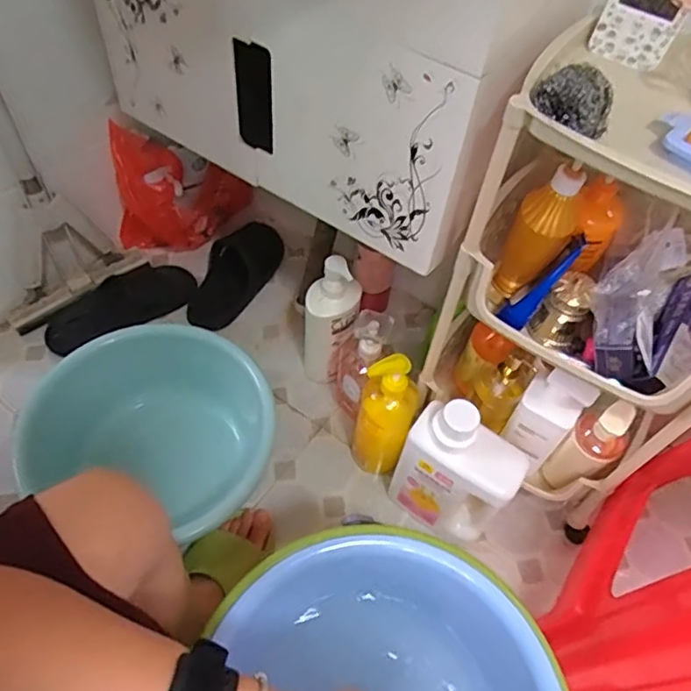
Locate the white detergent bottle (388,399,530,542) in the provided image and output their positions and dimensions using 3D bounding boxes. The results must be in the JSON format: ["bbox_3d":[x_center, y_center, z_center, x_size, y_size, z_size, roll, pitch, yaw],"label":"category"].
[{"bbox_3d":[0.150,0.175,0.782,0.144,0.231,0.072,30,57,17],"label":"white detergent bottle"}]

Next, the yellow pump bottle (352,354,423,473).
[{"bbox_3d":[0.054,0.112,0.840,0.078,0.268,0.062,20,54,10],"label":"yellow pump bottle"}]

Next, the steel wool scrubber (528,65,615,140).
[{"bbox_3d":[0.191,-0.207,0.489,0.060,0.047,0.041,38,59,21],"label":"steel wool scrubber"}]

